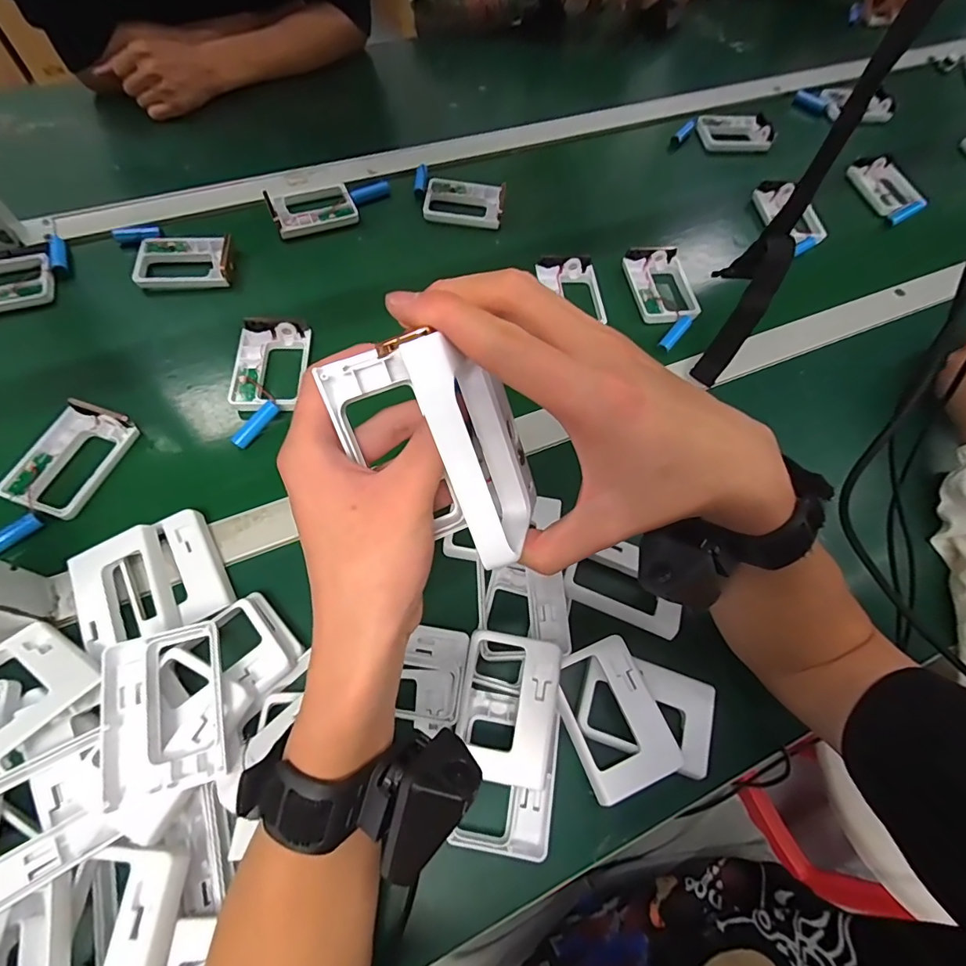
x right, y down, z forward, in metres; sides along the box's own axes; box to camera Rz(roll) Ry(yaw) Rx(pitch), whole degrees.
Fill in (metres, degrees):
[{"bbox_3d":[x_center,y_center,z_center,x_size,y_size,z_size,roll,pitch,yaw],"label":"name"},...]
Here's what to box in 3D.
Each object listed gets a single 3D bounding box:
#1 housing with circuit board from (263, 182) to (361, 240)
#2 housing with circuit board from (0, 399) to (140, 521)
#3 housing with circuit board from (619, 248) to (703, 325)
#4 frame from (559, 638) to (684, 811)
[{"bbox_3d":[-0.205,-0.331,0.587,0.096,0.024,0.068,-26,69,-16],"label":"housing with circuit board"},{"bbox_3d":[-0.356,-0.023,0.415,0.066,0.014,0.099,18,64,4],"label":"housing with circuit board"},{"bbox_3d":[0.208,-0.229,0.561,0.071,0.021,0.107,-5,65,-7],"label":"housing with circuit board"},{"bbox_3d":[0.091,0.164,0.345,0.065,0.019,0.094,-17,67,-13],"label":"frame"}]

